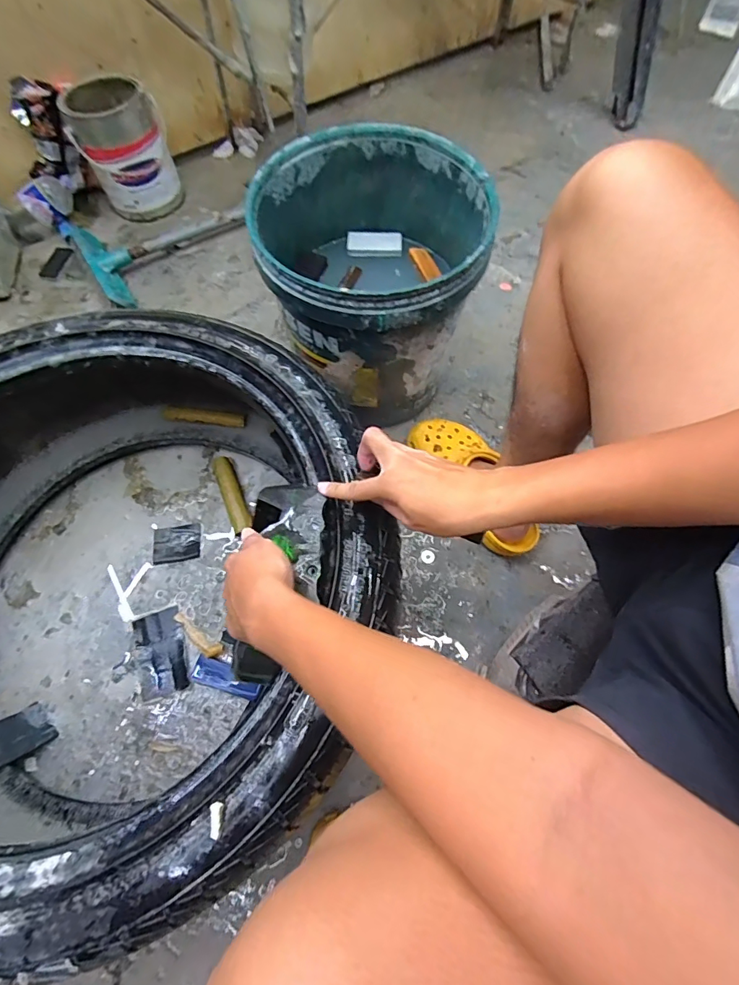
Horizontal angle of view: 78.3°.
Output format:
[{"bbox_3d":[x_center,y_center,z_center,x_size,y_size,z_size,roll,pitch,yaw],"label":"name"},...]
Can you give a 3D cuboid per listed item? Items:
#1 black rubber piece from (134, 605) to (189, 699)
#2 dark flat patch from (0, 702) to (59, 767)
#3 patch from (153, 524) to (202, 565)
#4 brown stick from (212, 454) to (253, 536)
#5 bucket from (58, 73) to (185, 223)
[{"bbox_3d":[-0.296,0.228,0.649,0.067,0.005,0.114,-19,67,-8],"label":"black rubber piece"},{"bbox_3d":[-0.457,0.313,0.590,0.061,0.010,0.067,41,42,19],"label":"dark flat patch"},{"bbox_3d":[-0.303,0.079,0.716,0.072,0.005,0.061,-8,66,-3],"label":"patch"},{"bbox_3d":[-0.224,0.001,0.741,0.031,0.028,0.142,-22,67,-9],"label":"brown stick"},{"bbox_3d":[-0.522,-0.736,0.976,0.173,0.205,0.173,0,66,0],"label":"bucket"}]

